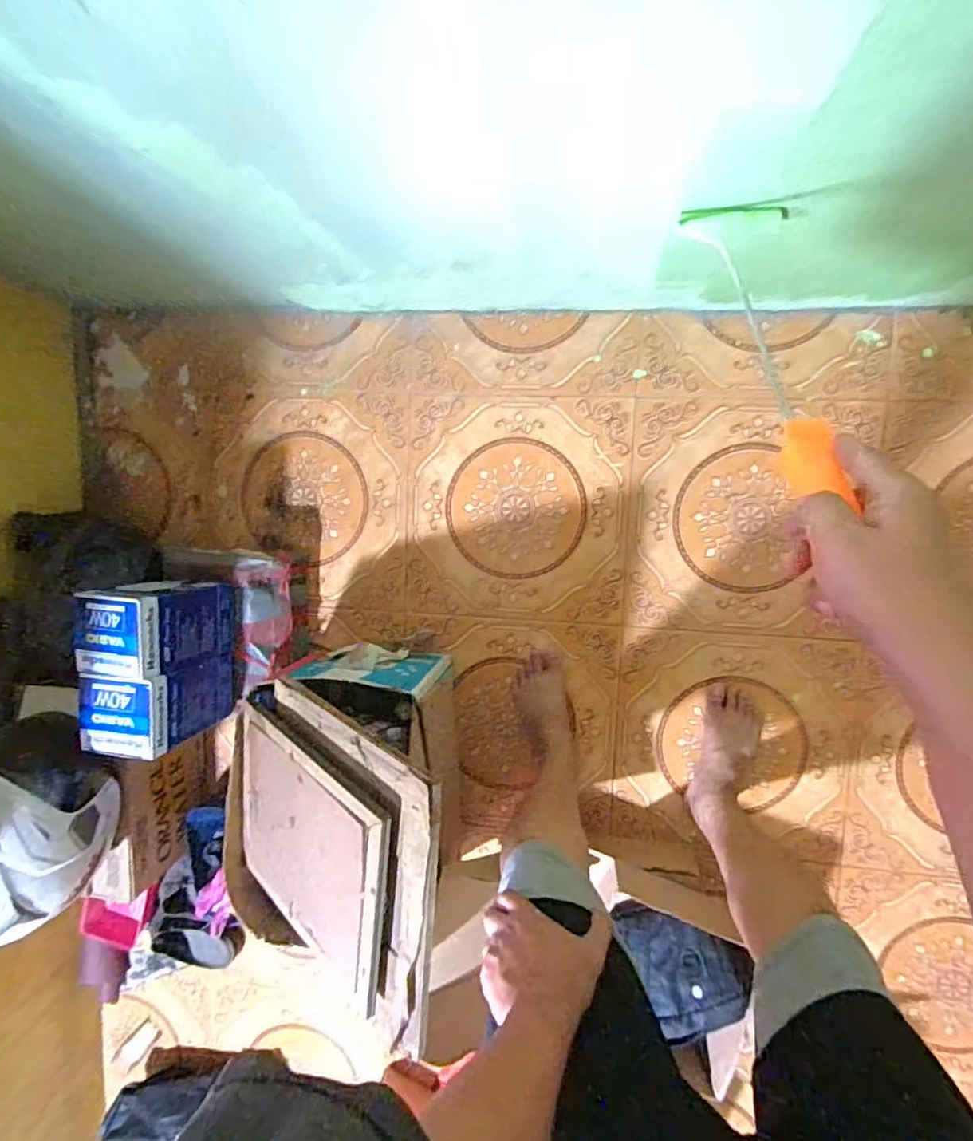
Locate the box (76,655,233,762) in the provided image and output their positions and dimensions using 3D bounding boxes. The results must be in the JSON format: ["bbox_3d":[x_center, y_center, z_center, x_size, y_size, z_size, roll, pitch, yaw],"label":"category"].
[{"bbox_3d":[-0.523,0.212,0.962,0.138,0.205,0.127,1,95,8],"label":"box"}]

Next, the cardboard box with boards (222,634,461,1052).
[{"bbox_3d":[-0.215,0.363,0.927,0.366,0.455,0.428,6,96,8],"label":"cardboard box with boards"}]

